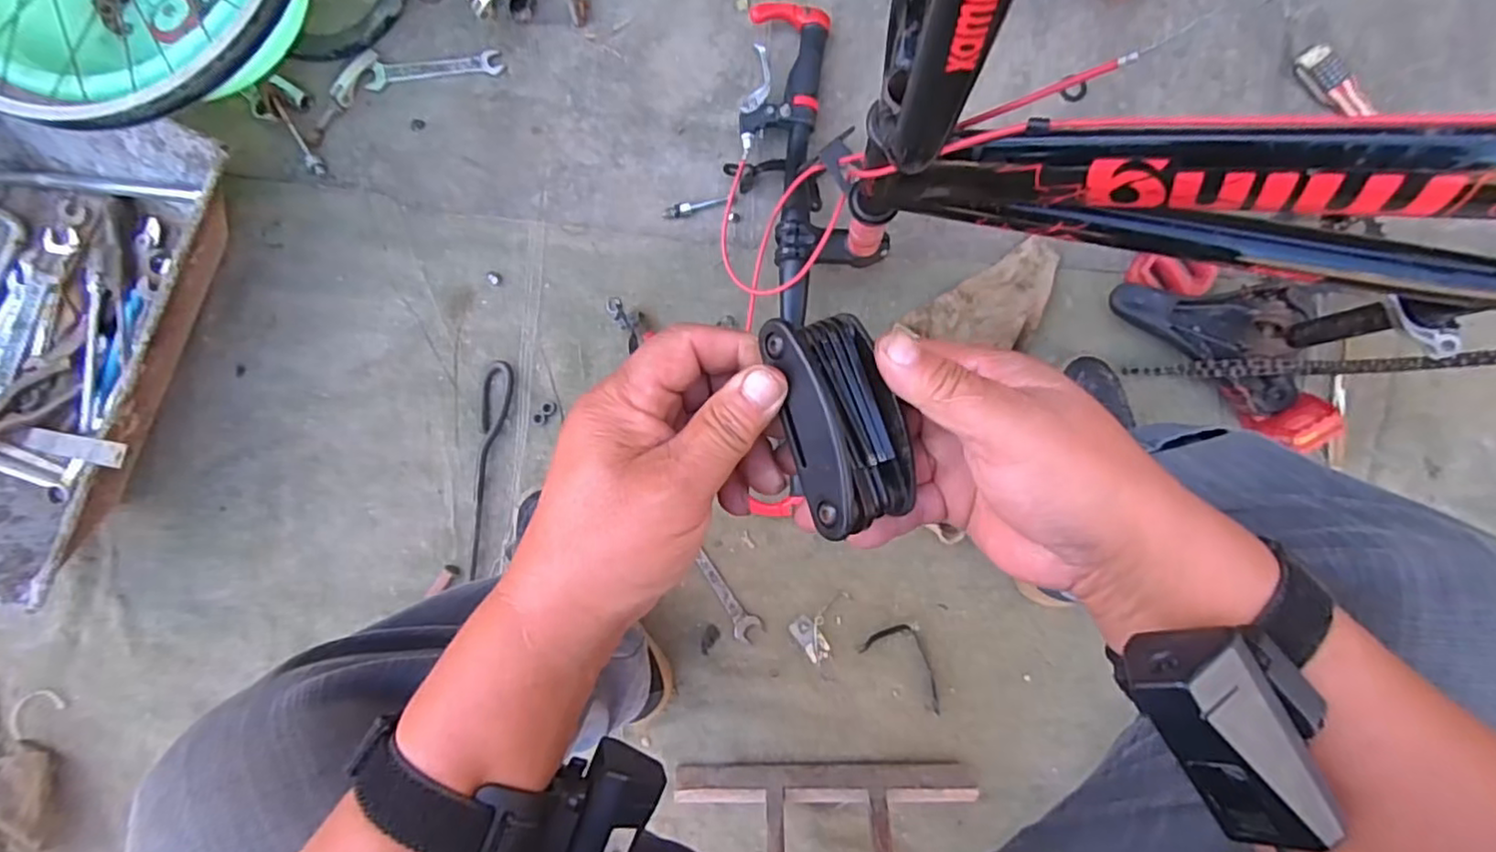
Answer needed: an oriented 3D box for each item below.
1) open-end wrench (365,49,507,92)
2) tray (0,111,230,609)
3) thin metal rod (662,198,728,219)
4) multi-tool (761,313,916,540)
[{"bbox_3d":[-0.345,-0.394,0.729,0.148,0.008,0.028,-8,90,0],"label":"open-end wrench"},{"bbox_3d":[-0.725,-0.094,0.662,0.314,0.128,0.469,19,90,-2],"label":"tray"},{"bbox_3d":[-0.059,-0.244,0.736,0.073,0.011,0.014,-8,90,0],"label":"thin metal rod"},{"bbox_3d":[0.036,-0.003,0.263,0.042,0.028,0.081,-14,85,-42],"label":"multi-tool"}]

